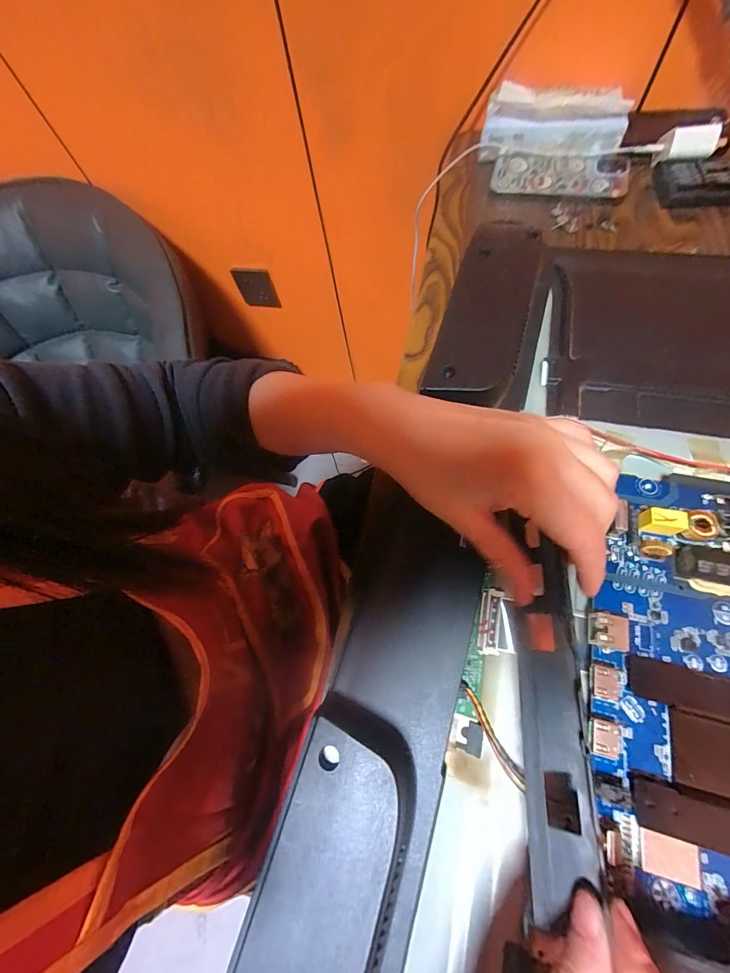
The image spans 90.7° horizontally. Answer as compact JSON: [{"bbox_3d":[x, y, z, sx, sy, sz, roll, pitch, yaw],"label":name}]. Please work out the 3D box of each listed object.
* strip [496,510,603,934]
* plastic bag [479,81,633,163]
[{"bbox_3d":[0.085,0.090,0.167,0.008,0.032,0.164,24,58,-38],"label":"strip"},{"bbox_3d":[0.199,-0.383,0.380,0.139,0.053,0.018,3,53,4],"label":"plastic bag"}]

